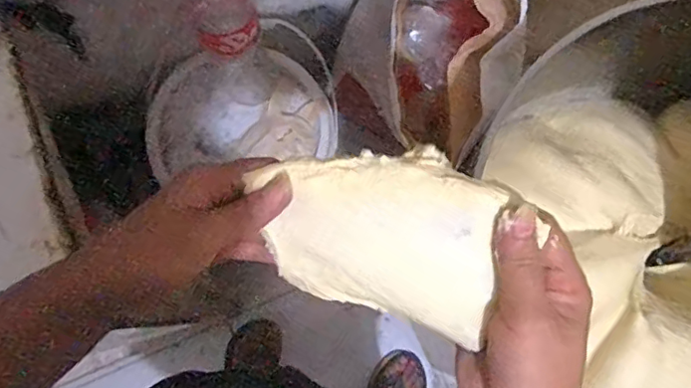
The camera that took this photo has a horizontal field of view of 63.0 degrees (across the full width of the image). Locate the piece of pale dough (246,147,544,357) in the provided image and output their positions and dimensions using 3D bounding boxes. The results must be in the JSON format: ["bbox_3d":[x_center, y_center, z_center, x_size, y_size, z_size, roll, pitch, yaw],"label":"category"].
[{"bbox_3d":[0.019,0.024,0.316,0.129,0.015,0.094,10,105,16],"label":"piece of pale dough"}]

